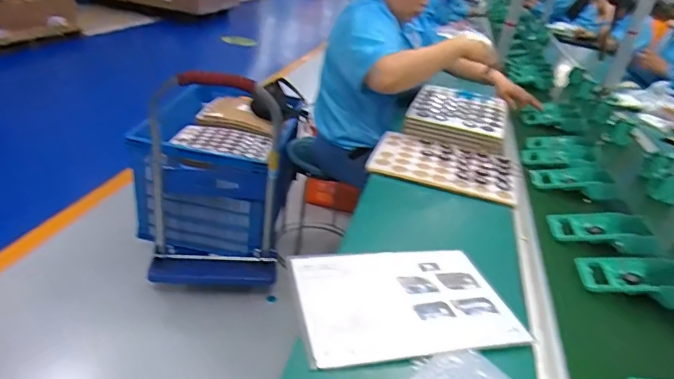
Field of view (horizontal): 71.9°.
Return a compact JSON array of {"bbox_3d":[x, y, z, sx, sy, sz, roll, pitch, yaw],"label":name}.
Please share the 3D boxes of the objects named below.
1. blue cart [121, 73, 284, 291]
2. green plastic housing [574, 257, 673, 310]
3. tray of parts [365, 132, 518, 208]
[{"bbox_3d":[-0.441,-0.144,1.748,0.495,0.815,0.794,4,30,-4],"label":"blue cart"},{"bbox_3d":[0.512,0.146,0.782,0.183,0.043,0.098,9,30,1],"label":"green plastic housing"},{"bbox_3d":[0.248,-0.056,1.075,0.323,0.015,0.247,14,30,9],"label":"tray of parts"}]

